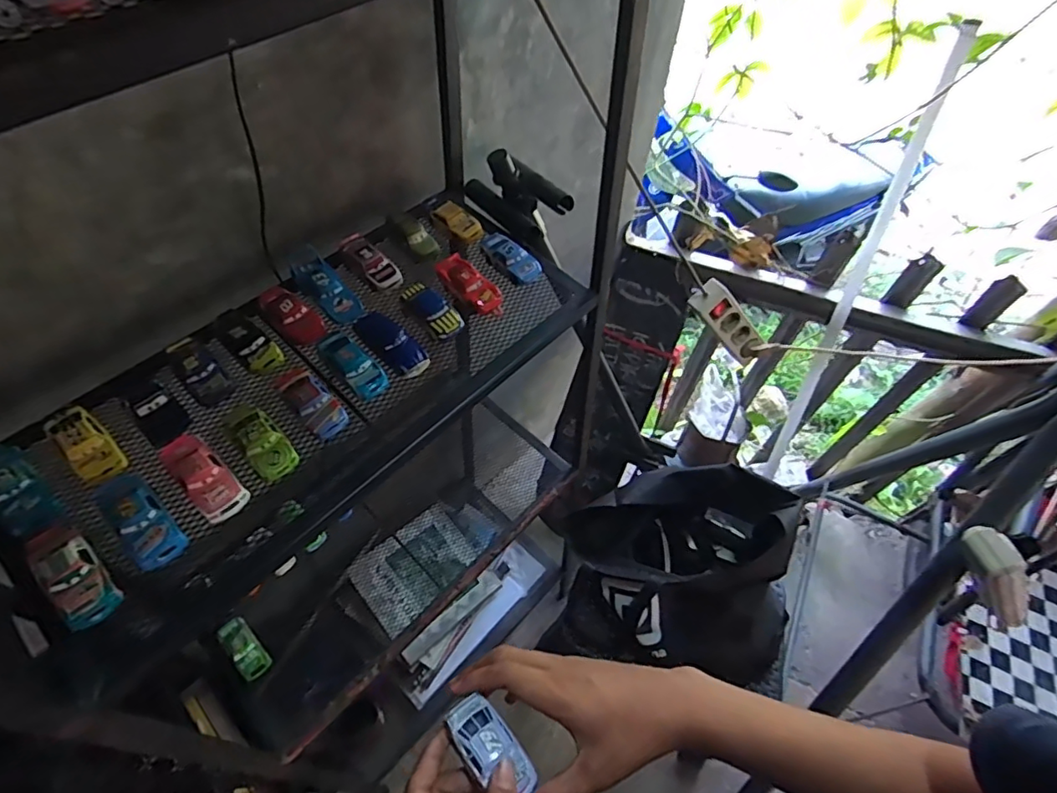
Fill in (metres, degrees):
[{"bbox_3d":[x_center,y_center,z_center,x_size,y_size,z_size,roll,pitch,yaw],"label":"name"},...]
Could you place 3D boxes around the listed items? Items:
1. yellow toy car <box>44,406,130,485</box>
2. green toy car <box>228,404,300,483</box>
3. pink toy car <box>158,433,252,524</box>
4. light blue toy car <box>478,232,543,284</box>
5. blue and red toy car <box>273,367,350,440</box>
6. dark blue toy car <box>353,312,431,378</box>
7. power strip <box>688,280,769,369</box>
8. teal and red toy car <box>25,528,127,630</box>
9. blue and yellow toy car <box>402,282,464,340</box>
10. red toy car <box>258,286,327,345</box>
[{"bbox_3d":[-0.367,0.038,0.462,0.075,0.018,0.034,41,63,20],"label":"yellow toy car"},{"bbox_3d":[-0.231,0.034,0.479,0.034,0.019,0.081,-32,64,-23],"label":"green toy car"},{"bbox_3d":[-0.267,0.064,0.455,0.080,0.021,0.034,38,62,19],"label":"pink toy car"},{"bbox_3d":[-0.021,-0.155,0.613,0.036,0.018,0.075,-35,66,-24],"label":"light blue toy car"},{"bbox_3d":[-0.199,0.001,0.503,0.034,0.021,0.089,-37,66,-24],"label":"blue and red toy car"},{"bbox_3d":[-0.137,-0.055,0.548,0.095,0.019,0.034,40,63,20],"label":"dark blue toy car"},{"bbox_3d":[0.331,-0.118,0.910,0.056,0.184,0.033,-20,48,34],"label":"power strip"},{"bbox_3d":[-0.336,0.127,0.408,0.082,0.024,0.036,38,62,19],"label":"teal and red toy car"},{"bbox_3d":[-0.096,-0.088,0.560,0.034,0.018,0.065,-36,66,-24],"label":"blue and yellow toy car"},{"bbox_3d":[-0.235,-0.083,0.552,0.078,0.021,0.033,40,62,20],"label":"red toy car"}]

